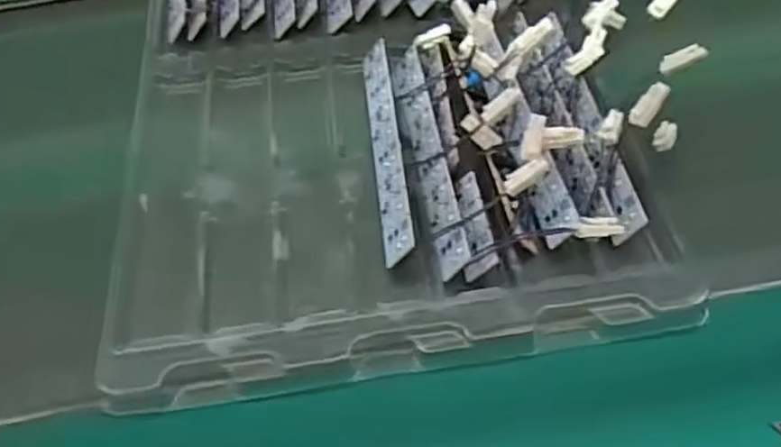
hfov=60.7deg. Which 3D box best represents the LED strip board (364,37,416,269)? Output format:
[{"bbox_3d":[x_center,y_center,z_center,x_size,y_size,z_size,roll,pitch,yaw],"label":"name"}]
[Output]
[{"bbox_3d":[-0.003,-0.054,0.429,0.023,0.005,0.187,-35,43,31],"label":"LED strip board"}]

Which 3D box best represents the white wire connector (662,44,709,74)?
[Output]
[{"bbox_3d":[0.177,-0.100,0.405,0.027,0.006,0.009,-24,52,18],"label":"white wire connector"}]

